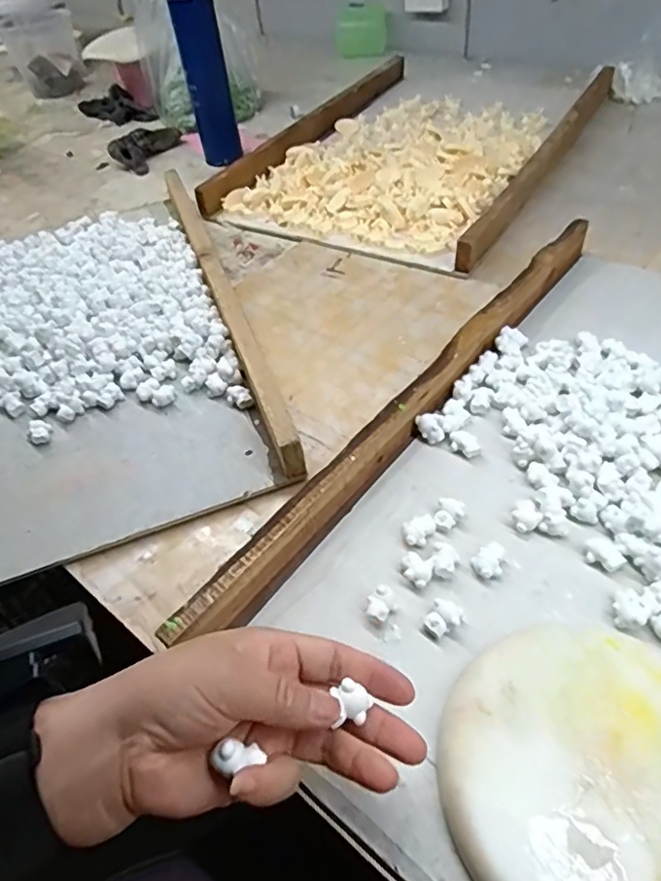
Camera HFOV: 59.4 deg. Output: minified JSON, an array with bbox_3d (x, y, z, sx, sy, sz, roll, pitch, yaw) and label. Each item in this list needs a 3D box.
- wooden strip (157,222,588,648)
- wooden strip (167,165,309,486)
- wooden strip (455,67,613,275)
[{"bbox_3d":[0.088,-0.042,0.502,0.021,0.045,0.565,29,58,29],"label":"wooden strip"},{"bbox_3d":[-0.122,-0.171,0.636,0.027,0.045,0.556,-19,49,-10],"label":"wooden strip"},{"bbox_3d":[0.298,-0.389,0.789,0.021,0.047,0.566,22,54,24],"label":"wooden strip"}]

